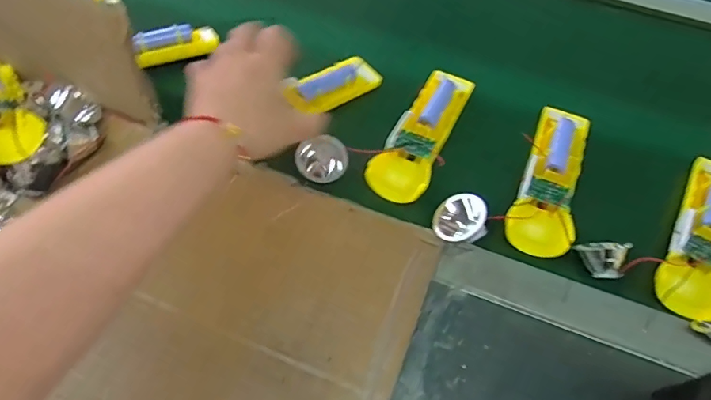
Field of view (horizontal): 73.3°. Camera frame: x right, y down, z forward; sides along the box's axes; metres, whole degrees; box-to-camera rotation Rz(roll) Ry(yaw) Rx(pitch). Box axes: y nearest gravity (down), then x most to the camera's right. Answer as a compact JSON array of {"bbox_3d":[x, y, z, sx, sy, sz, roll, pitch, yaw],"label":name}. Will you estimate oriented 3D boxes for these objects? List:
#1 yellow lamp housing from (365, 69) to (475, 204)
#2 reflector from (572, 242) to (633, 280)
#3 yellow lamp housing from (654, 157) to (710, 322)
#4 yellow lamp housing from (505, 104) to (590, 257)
[{"bbox_3d":[0.064,-0.063,0.444,0.050,0.024,0.156,25,61,13],"label":"yellow lamp housing"},{"bbox_3d":[0.193,0.046,0.374,0.034,0.025,0.023,11,59,4],"label":"reflector"},{"bbox_3d":[0.286,0.028,0.383,0.051,0.018,0.153,31,62,15],"label":"yellow lamp housing"},{"bbox_3d":[0.173,-0.018,0.419,0.051,0.027,0.148,23,61,11],"label":"yellow lamp housing"}]

